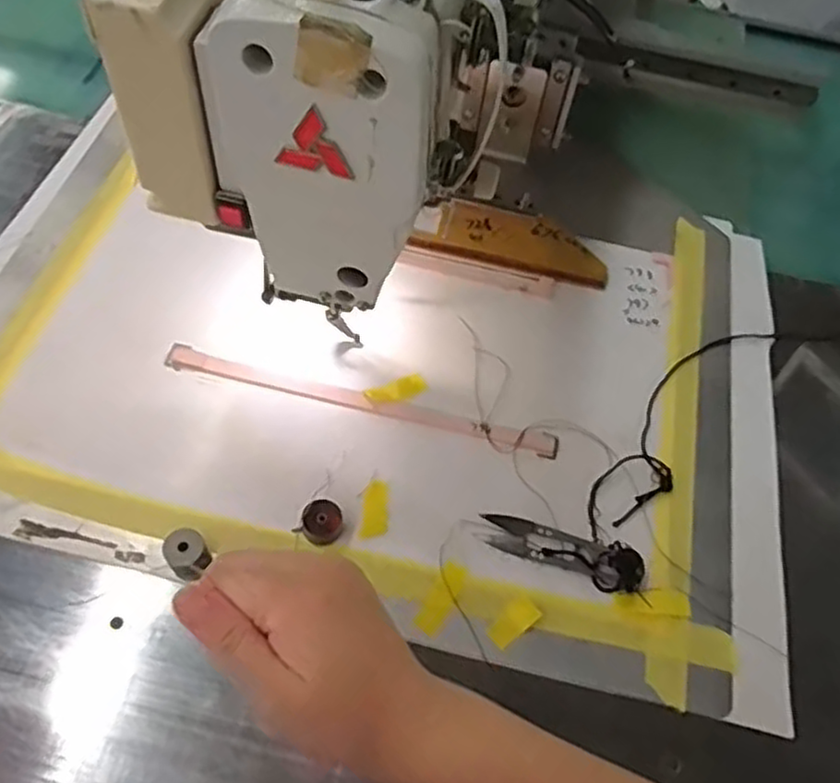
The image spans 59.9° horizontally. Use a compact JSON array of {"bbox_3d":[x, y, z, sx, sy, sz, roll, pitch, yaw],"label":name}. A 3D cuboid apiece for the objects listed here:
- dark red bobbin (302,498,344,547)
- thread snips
[{"bbox_3d":[-0.059,0.081,0.447,0.025,0.016,0.025,3,57,-4],"label":"dark red bobbin"},{"bbox_3d":[0.088,0.095,0.449,0.100,0.023,0.026,21,58,8],"label":"thread snips"}]

